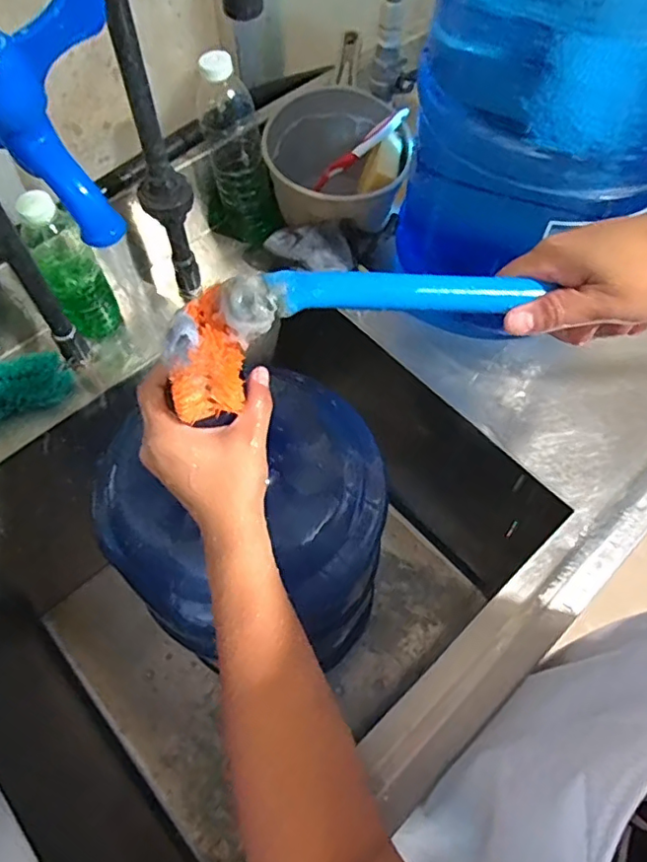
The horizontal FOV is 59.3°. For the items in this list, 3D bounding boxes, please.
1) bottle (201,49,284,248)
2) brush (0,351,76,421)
[{"bbox_3d":[-0.099,-0.310,0.638,0.077,0.204,0.086,-16,62,-8],"label":"bottle"},{"bbox_3d":[-0.328,-0.046,0.596,0.124,0.055,0.050,-25,64,-13],"label":"brush"}]

